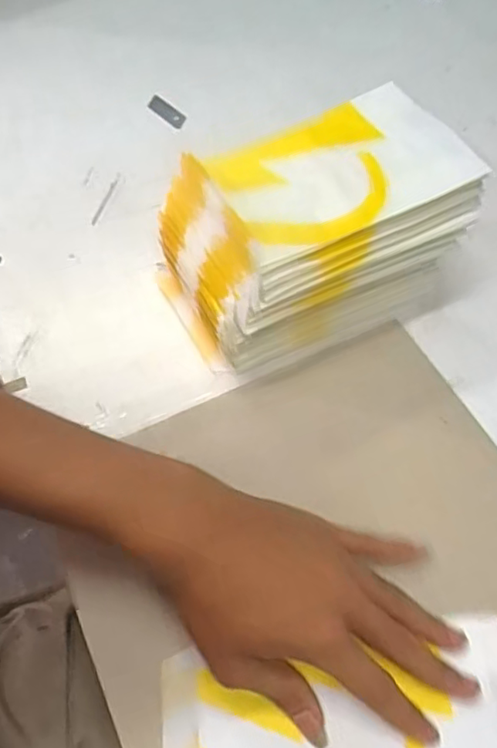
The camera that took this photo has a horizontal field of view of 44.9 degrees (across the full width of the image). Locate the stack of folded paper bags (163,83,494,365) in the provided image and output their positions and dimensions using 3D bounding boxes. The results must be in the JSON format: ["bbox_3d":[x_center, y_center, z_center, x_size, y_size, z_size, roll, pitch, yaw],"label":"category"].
[{"bbox_3d":[0.044,-0.095,0.415,0.197,0.107,0.108,-24,61,-13],"label":"stack of folded paper bags"}]

